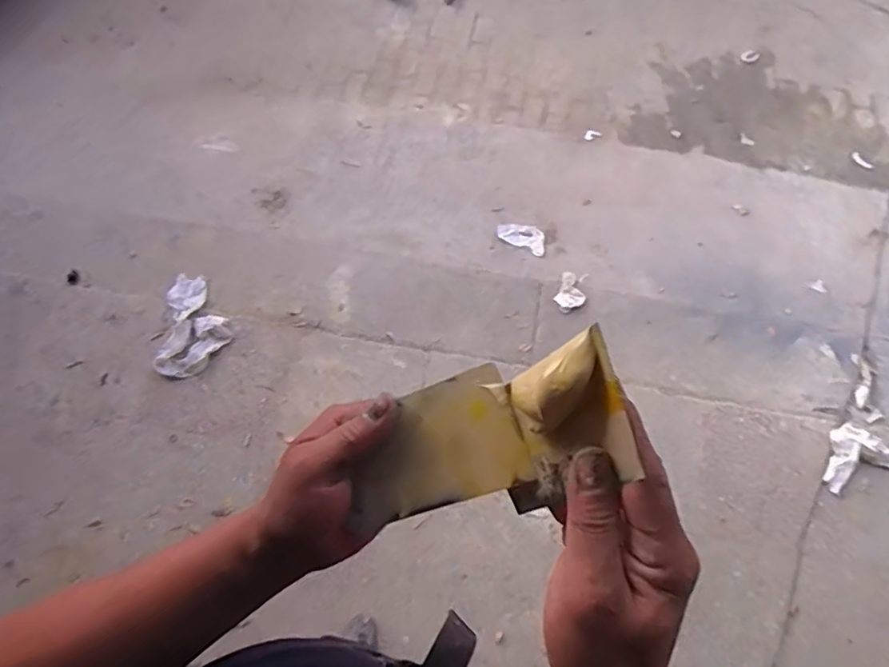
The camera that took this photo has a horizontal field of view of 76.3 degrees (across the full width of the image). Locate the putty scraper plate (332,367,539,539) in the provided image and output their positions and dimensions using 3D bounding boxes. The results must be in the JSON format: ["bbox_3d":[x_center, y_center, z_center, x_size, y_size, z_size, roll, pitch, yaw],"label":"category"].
[{"bbox_3d":[-0.010,0.074,0.358,0.120,0.007,0.072,-24,80,18],"label":"putty scraper plate"}]

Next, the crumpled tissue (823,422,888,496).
[{"bbox_3d":[1.114,0.331,1.538,0.211,0.060,0.154,-25,65,-10],"label":"crumpled tissue"}]

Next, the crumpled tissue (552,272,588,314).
[{"bbox_3d":[0.406,-0.131,1.813,0.089,0.030,0.171,20,62,10],"label":"crumpled tissue"}]

